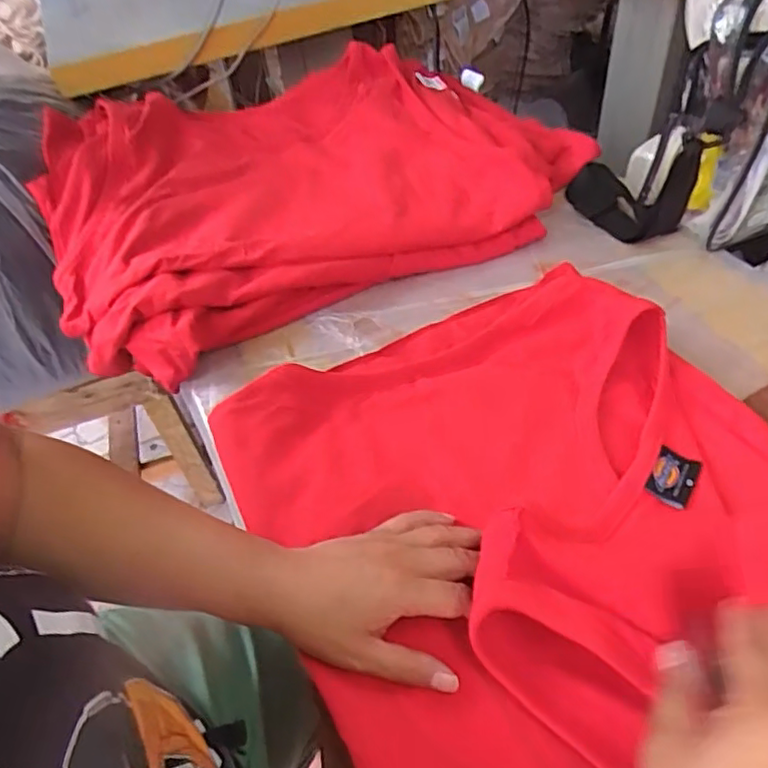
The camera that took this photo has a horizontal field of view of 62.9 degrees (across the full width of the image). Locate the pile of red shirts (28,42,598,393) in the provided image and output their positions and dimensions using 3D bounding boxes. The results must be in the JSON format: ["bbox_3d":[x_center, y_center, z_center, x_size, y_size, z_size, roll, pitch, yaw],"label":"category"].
[{"bbox_3d":[-0.091,-0.227,0.675,0.539,0.078,0.398,-26,51,-17],"label":"pile of red shirts"}]

